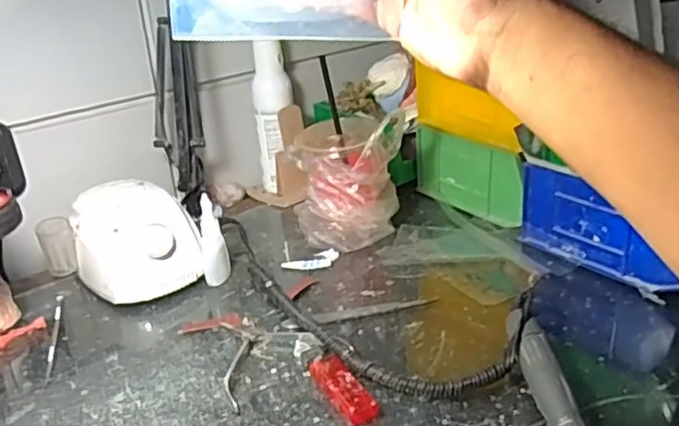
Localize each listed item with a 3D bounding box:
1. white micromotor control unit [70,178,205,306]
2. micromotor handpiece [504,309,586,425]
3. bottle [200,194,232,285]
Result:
[{"bbox_3d":[-0.202,0.028,0.645,0.108,0.081,0.123,-15,28,-24],"label":"white micromotor control unit"},{"bbox_3d":[0.145,0.124,0.448,0.021,0.032,0.162,-4,25,-1],"label":"micromotor handpiece"},{"bbox_3d":[-0.121,0.026,0.626,0.025,0.087,0.020,-11,26,-15],"label":"bottle"}]

